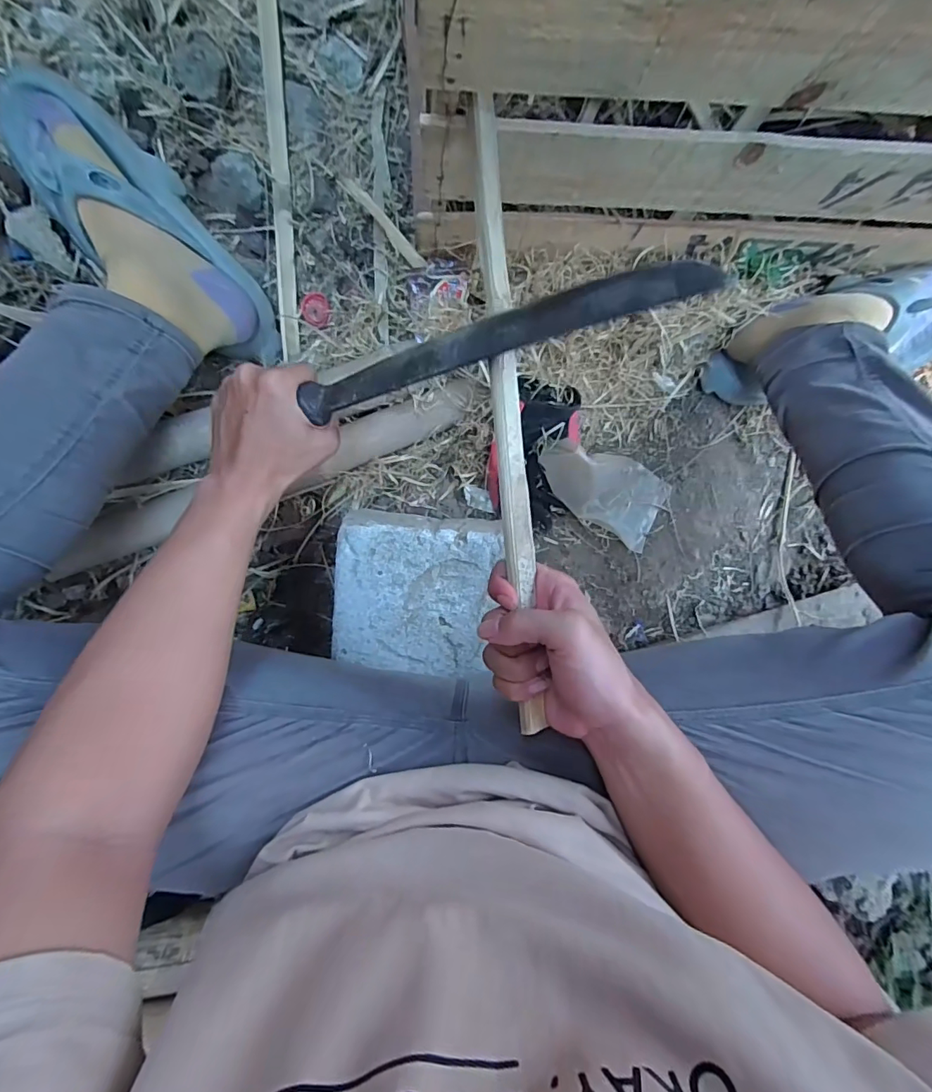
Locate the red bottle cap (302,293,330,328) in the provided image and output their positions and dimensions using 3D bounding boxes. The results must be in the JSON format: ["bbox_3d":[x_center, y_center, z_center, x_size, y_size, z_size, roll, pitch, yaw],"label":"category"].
[{"bbox_3d":[-0.171,-0.270,0.556,0.032,0.011,0.033,0,95,-2],"label":"red bottle cap"}]

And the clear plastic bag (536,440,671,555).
[{"bbox_3d":[0.163,-0.065,0.569,0.169,0.021,0.088,23,94,-21],"label":"clear plastic bag"}]

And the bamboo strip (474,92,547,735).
[{"bbox_3d":[0.028,-0.086,0.322,0.020,0.005,0.415,-5,90,-24],"label":"bamboo strip"}]

